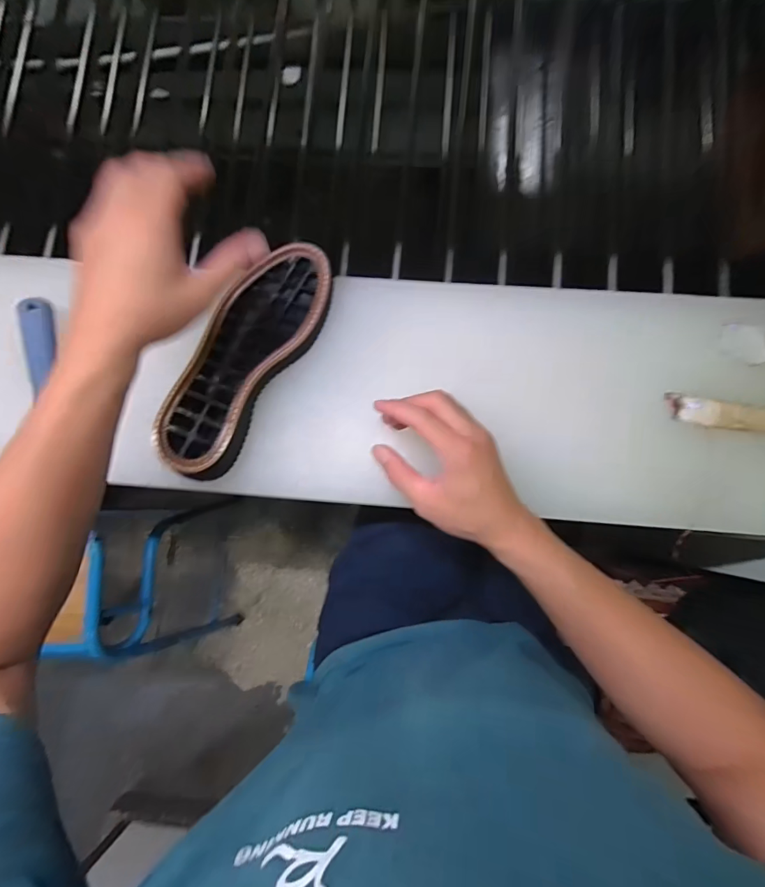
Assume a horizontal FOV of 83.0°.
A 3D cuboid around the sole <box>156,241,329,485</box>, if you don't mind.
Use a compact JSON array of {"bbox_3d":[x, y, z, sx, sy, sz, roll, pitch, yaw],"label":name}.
[{"bbox_3d":[-0.138,-0.088,0.439,0.091,0.038,0.249,30,84,7],"label":"sole"}]

